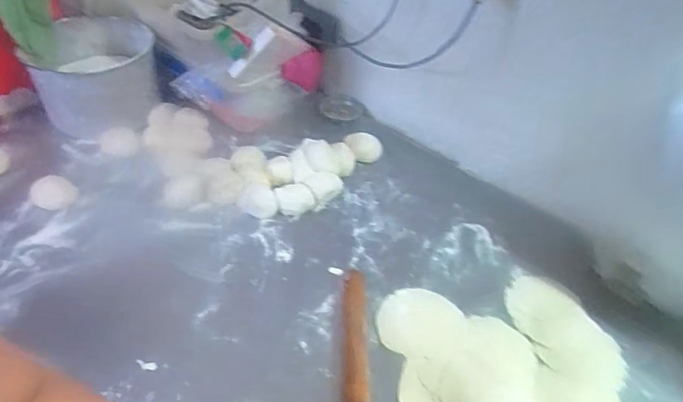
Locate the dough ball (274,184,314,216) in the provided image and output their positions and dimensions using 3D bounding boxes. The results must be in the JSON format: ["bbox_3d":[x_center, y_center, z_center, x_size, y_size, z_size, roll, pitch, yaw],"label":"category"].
[{"bbox_3d":[-0.076,-0.003,0.771,0.059,0.029,0.045,-12,47,-18],"label":"dough ball"}]

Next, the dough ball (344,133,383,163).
[{"bbox_3d":[0.042,-0.099,0.874,0.068,0.033,0.055,0,44,-7],"label":"dough ball"}]

